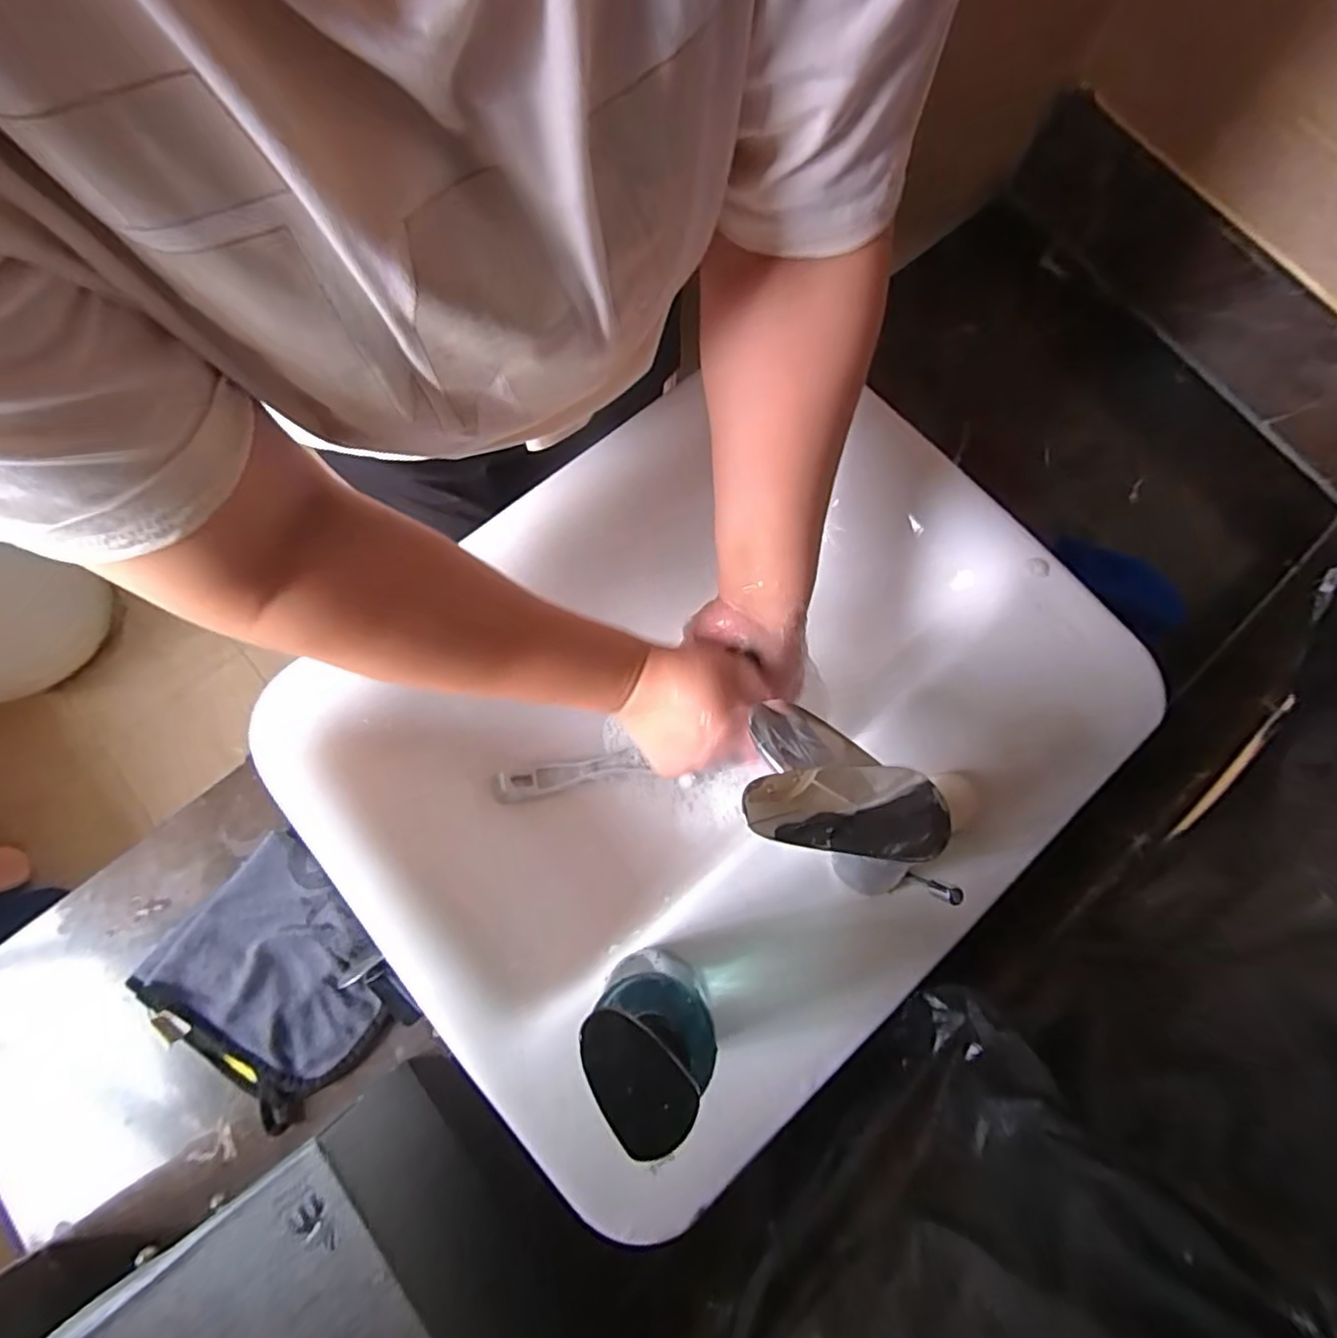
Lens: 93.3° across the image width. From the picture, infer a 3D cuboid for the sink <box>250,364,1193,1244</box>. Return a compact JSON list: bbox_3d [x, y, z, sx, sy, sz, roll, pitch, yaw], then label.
[{"bbox_3d":[0.040,0.046,0.502,0.536,0.129,0.422,-41,80,-12],"label":"sink"}]

